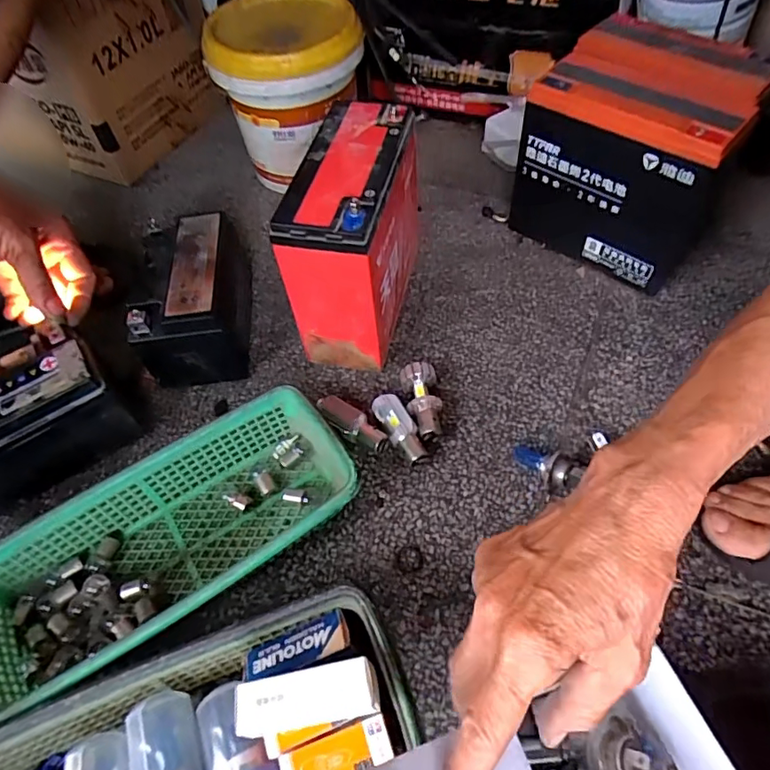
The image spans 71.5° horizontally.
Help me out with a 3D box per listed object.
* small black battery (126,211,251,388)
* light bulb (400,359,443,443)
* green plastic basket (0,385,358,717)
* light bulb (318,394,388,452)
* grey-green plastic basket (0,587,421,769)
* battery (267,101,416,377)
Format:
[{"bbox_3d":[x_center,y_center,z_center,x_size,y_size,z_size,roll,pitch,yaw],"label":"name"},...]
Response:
[{"bbox_3d":[-0.190,-0.093,0.539,0.085,0.102,0.165,-7,54,-1],"label":"small black battery"},{"bbox_3d":[0.036,0.017,0.487,0.031,0.033,0.073,-10,55,-3],"label":"light bulb"},{"bbox_3d":[-0.164,0.120,0.412,0.284,0.063,0.121,-29,58,-15],"label":"green plastic basket"},{"bbox_3d":[-0.029,0.036,0.483,0.071,0.023,0.024,35,64,25],"label":"light bulb"},{"bbox_3d":[-0.126,0.236,0.320,0.293,0.082,0.130,-18,55,-8],"label":"grey-green plastic basket"},{"bbox_3d":[-0.025,-0.133,0.510,0.079,0.180,0.172,10,56,11],"label":"battery"}]

